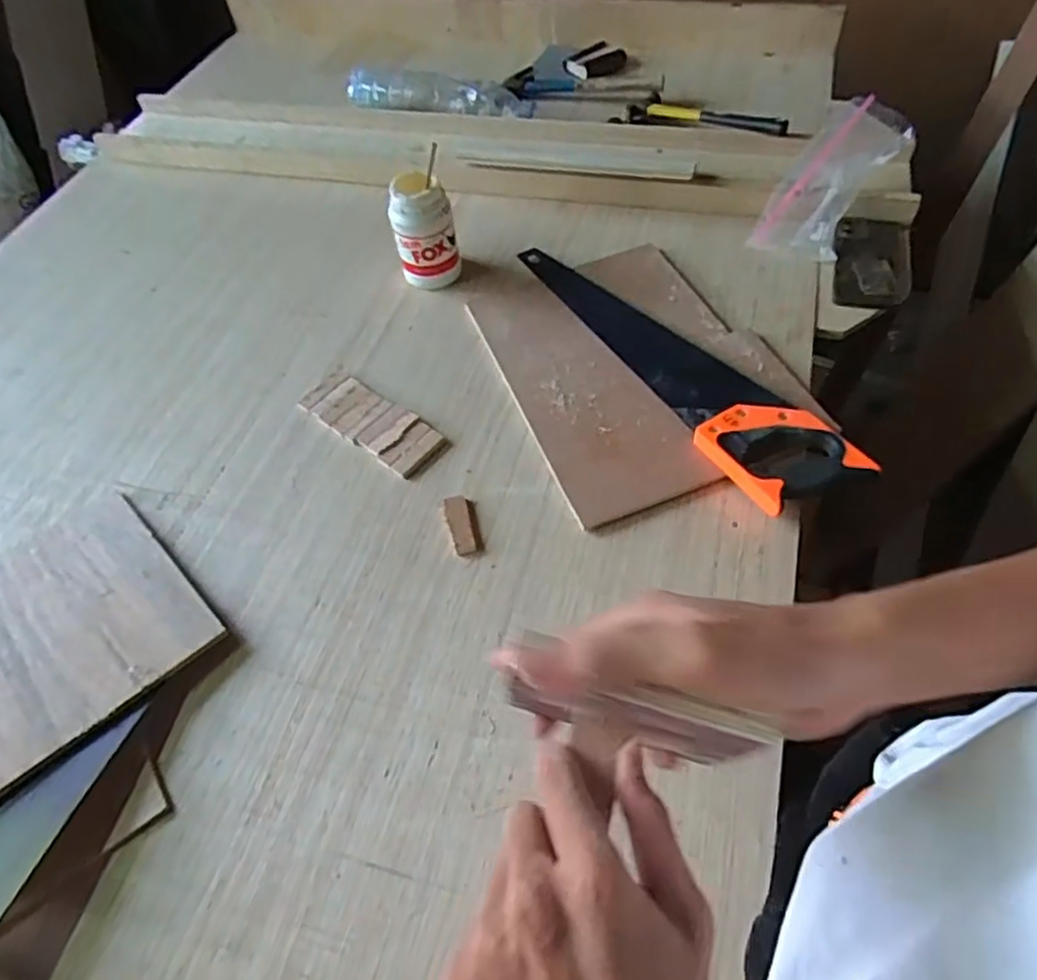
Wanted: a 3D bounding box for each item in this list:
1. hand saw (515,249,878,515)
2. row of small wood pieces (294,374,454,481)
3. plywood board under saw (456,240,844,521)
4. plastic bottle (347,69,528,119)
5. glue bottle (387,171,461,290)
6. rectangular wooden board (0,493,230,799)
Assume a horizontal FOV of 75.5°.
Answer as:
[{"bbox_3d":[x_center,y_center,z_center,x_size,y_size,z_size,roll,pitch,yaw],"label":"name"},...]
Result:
[{"bbox_3d":[0.165,-0.168,0.781,0.113,0.037,0.503,-30,59,-15],"label":"hand saw"},{"bbox_3d":[-0.168,-0.077,0.778,0.185,0.016,0.068,32,64,23],"label":"row of small wood pieces"},{"bbox_3d":[0.135,-0.154,0.787,0.293,0.018,0.370,-20,57,-9],"label":"plywood board under saw"},{"bbox_3d":[-0.137,-0.663,1.124,0.329,0.056,0.056,15,59,14],"label":"plastic bottle"},{"bbox_3d":[-0.123,-0.339,0.872,0.079,0.126,0.060,-20,57,-9],"label":"glue bottle"},{"bbox_3d":[-0.462,0.147,0.624,0.290,0.009,0.253,-37,57,-26],"label":"rectangular wooden board"}]

